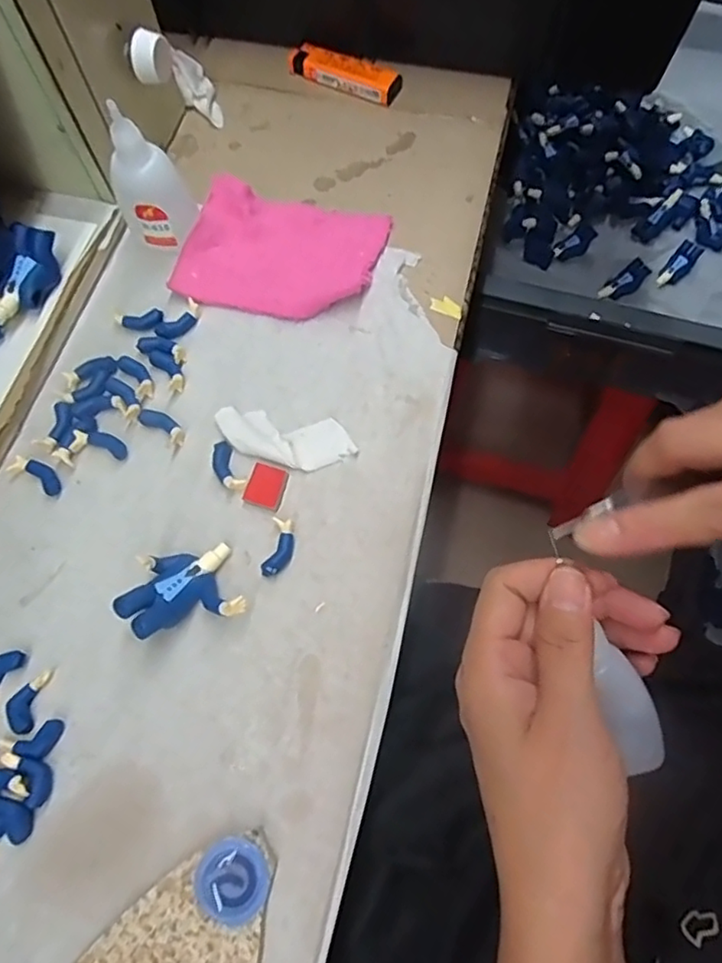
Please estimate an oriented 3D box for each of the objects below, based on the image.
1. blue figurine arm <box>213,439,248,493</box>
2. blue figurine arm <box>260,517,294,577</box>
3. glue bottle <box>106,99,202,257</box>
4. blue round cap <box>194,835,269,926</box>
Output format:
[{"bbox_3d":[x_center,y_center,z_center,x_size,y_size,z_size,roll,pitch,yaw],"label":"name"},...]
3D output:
[{"bbox_3d":[-0.071,-0.007,0.320,0.013,0.006,0.031,-26,70,-9],"label":"blue figurine arm"},{"bbox_3d":[-0.041,0.033,0.302,0.013,0.007,0.029,8,68,4],"label":"blue figurine arm"},{"bbox_3d":[-0.119,-0.169,0.341,0.041,0.079,0.031,-25,70,-9],"label":"glue bottle"},{"bbox_3d":[-0.052,0.162,0.247,0.029,0.010,0.028,0,68,1],"label":"blue round cap"}]

